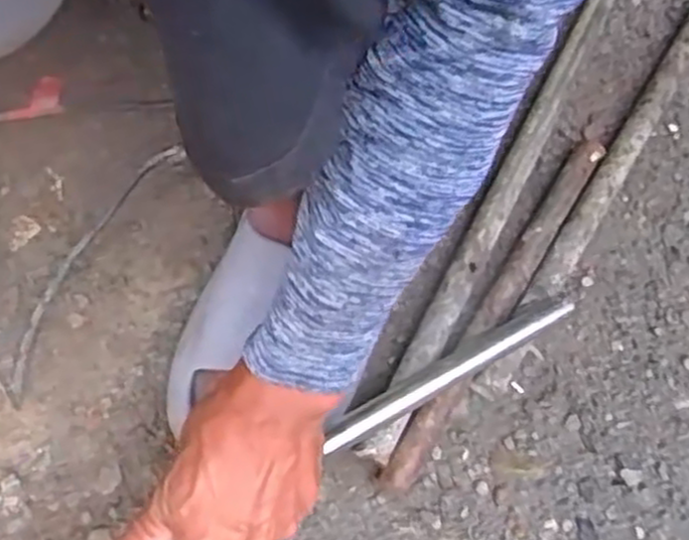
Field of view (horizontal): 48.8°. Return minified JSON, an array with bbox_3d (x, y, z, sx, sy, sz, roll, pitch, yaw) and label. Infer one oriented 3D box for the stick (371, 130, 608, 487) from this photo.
[{"bbox_3d":[0.110,0.022,0.553,0.026,0.030,0.306,30,68,14],"label":"stick"}]

